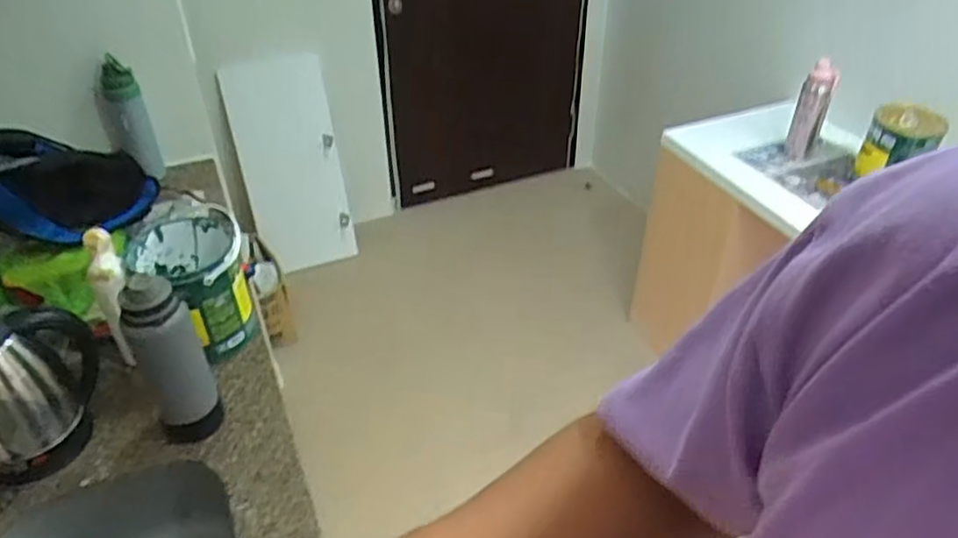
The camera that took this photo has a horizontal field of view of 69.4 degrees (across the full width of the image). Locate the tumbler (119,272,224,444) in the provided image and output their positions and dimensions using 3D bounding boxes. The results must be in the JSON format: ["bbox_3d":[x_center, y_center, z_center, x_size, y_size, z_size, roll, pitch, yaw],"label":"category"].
[{"bbox_3d":[-0.442,0.138,1.005,0.089,0.299,0.083,0,38,0],"label":"tumbler"}]

